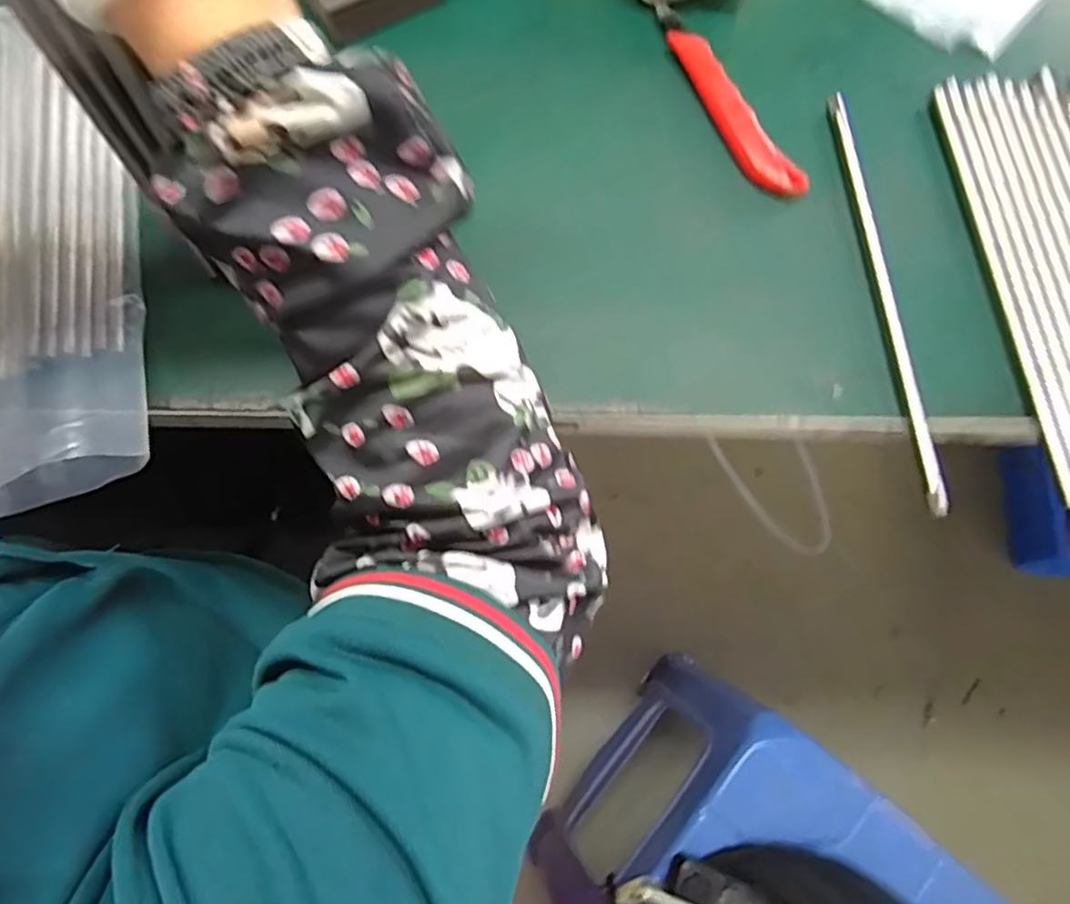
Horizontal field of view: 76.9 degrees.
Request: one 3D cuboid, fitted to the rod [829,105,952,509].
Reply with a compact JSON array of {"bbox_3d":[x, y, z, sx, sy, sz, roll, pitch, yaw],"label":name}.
[{"bbox_3d":[0.185,-0.087,0.357,0.011,0.010,0.243,-4,73,-1],"label":"rod"}]

